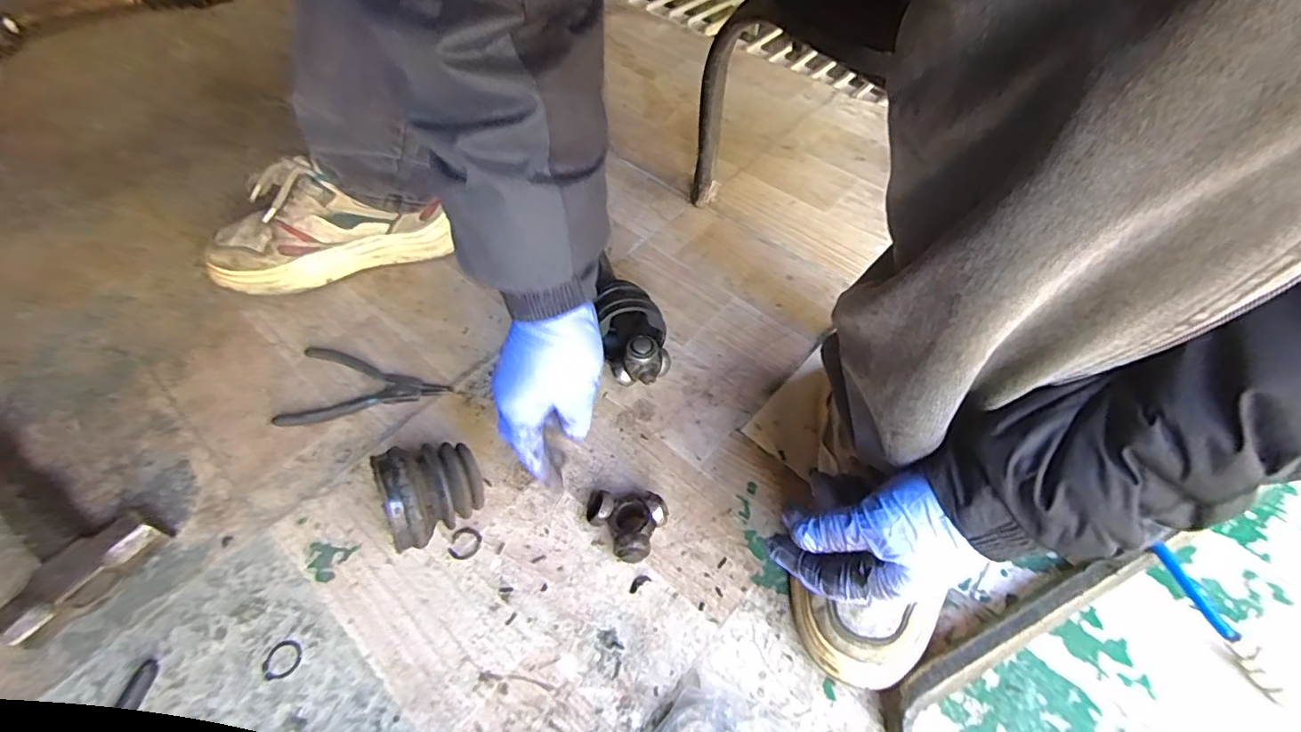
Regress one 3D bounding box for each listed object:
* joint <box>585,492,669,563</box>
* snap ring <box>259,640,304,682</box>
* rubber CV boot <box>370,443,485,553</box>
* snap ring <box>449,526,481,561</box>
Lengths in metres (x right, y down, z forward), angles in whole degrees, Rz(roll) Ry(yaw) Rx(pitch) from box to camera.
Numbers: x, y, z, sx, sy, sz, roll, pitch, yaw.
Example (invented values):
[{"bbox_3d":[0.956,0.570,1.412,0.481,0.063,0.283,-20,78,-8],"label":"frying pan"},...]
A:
[{"bbox_3d":[-0.026,0.132,0.481,0.072,0.030,0.058,23,58,17],"label":"joint"},{"bbox_3d":[-0.288,0.231,0.435,0.027,0.004,0.030,11,55,10],"label":"snap ring"},{"bbox_3d":[-0.186,0.106,0.468,0.081,0.087,0.084,-18,57,-13],"label":"rubber CV boot"},{"bbox_3d":[-0.161,0.154,0.483,0.026,0.005,0.028,3,52,-4],"label":"snap ring"}]

